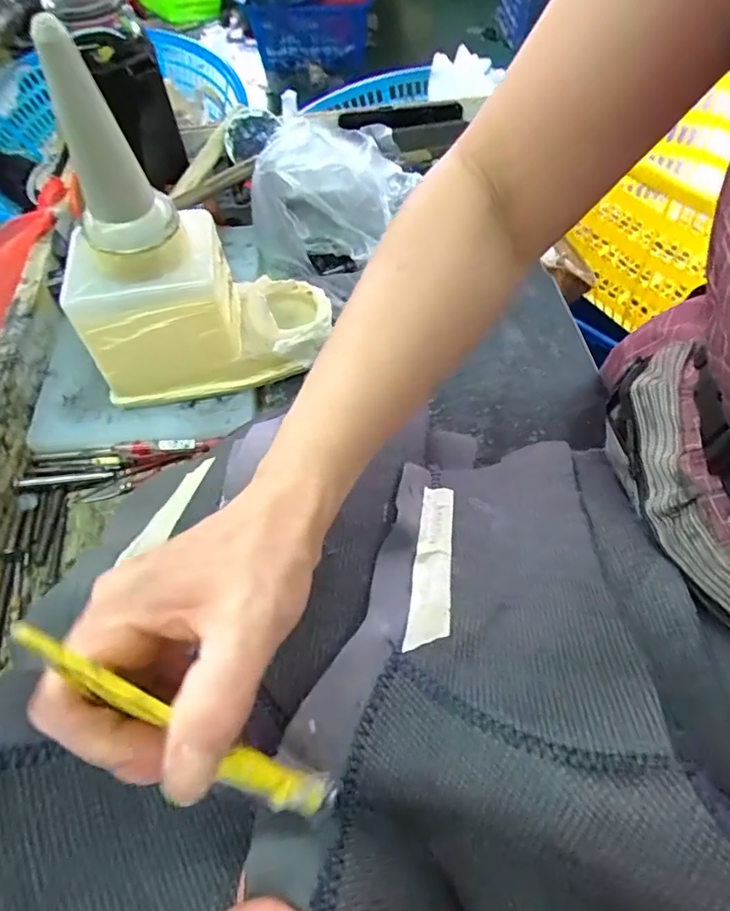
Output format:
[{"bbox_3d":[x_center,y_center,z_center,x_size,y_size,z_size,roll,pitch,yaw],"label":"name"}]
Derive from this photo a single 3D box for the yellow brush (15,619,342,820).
[{"bbox_3d":[-0.052,0.089,0.171,0.014,0.132,0.015,2,50,42],"label":"yellow brush"}]

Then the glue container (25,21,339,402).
[{"bbox_3d":[-0.139,-0.167,0.430,0.200,0.262,0.098,-7,57,-3],"label":"glue container"}]

